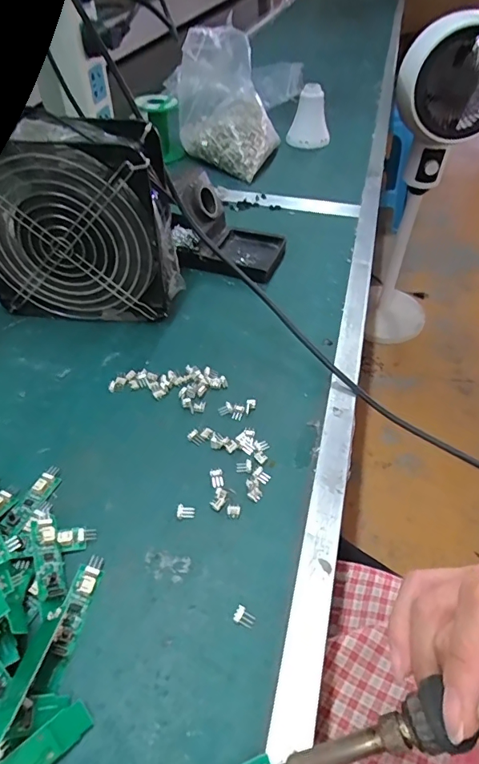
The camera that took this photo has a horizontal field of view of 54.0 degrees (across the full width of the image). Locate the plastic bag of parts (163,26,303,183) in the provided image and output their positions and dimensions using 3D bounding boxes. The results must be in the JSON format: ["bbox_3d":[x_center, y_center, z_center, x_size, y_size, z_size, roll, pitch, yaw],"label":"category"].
[{"bbox_3d":[-0.020,-0.378,0.631,0.168,0.142,0.110,29,53,24],"label":"plastic bag of parts"}]

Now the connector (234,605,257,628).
[{"bbox_3d":[0.003,0.123,0.246,0.010,0.005,0.008,20,49,17],"label":"connector"}]

